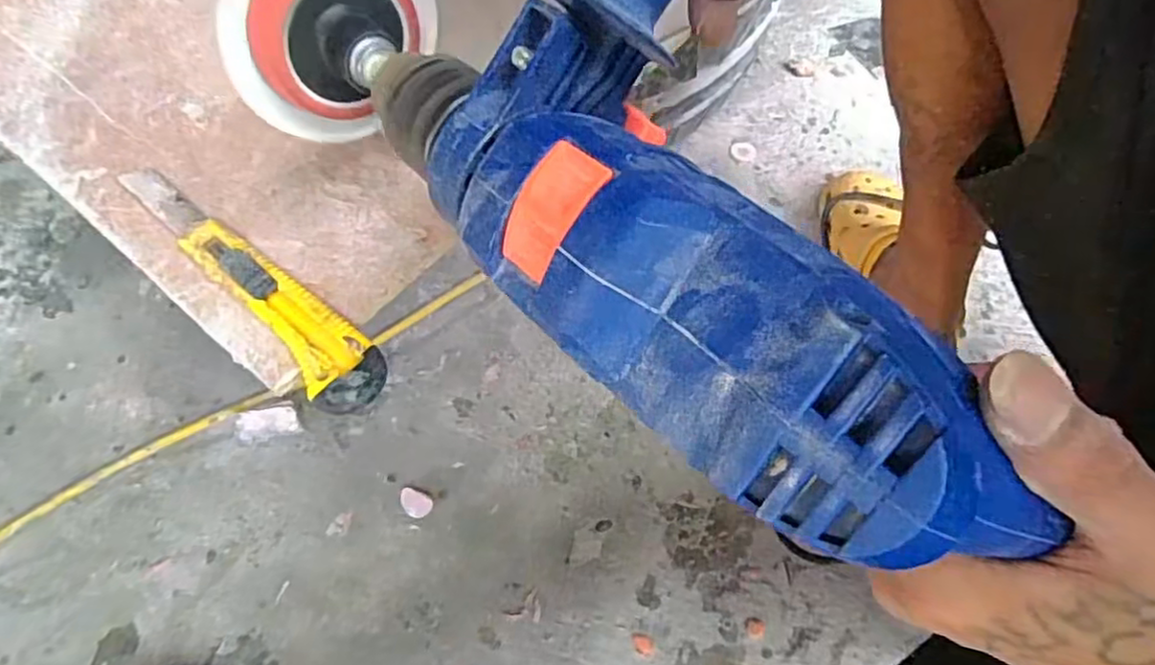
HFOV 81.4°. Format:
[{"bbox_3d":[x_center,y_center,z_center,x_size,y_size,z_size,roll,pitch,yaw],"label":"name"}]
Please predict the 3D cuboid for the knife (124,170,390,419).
[{"bbox_3d":[-0.177,-0.027,0.356,0.199,0.014,0.038,38,68,14],"label":"knife"}]

